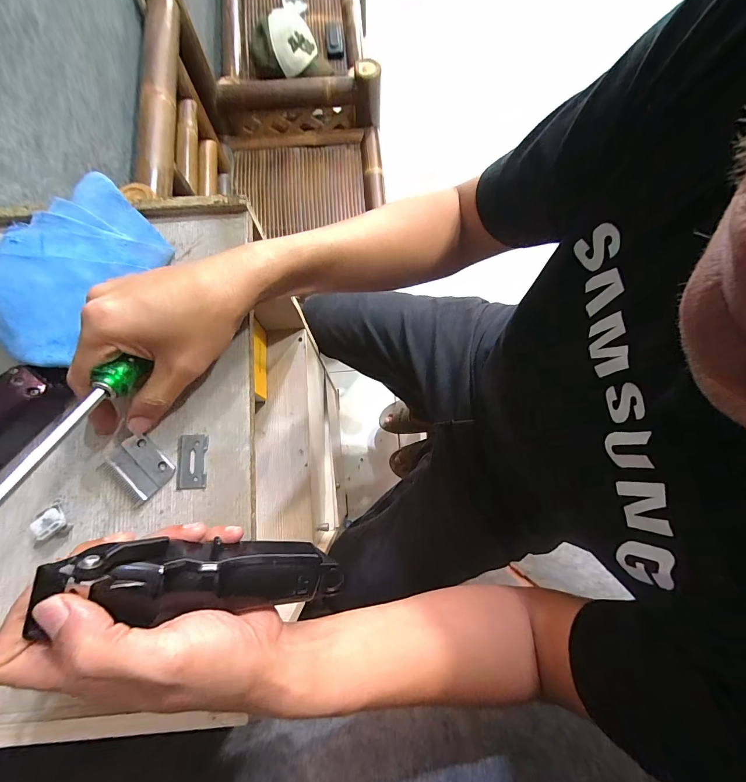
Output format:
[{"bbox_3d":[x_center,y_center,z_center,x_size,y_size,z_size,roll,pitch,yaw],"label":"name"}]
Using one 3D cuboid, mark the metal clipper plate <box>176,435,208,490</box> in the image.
[{"bbox_3d":[-0.140,0.054,0.269,0.021,0.004,0.041,0,79,1],"label":"metal clipper plate"}]

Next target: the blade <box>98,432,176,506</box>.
[{"bbox_3d":[-0.180,0.059,0.266,0.045,0.006,0.041,44,83,8],"label":"blade"}]

